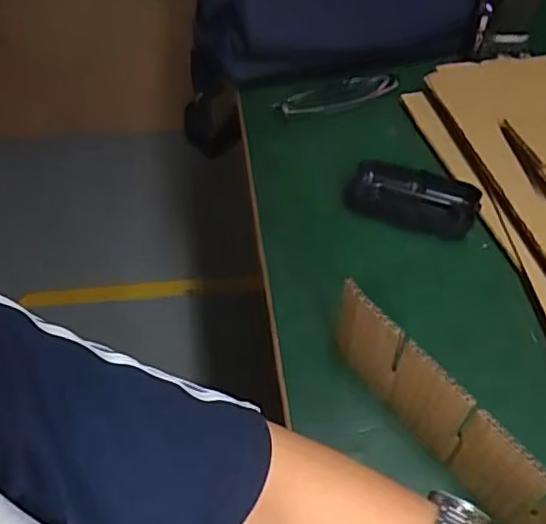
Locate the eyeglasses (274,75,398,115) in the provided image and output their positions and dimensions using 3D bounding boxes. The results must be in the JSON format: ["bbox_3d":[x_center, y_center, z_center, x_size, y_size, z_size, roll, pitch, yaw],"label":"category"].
[{"bbox_3d":[0.066,-0.169,0.633,0.128,0.021,0.025,-11,53,-10],"label":"eyeglasses"}]

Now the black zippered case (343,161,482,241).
[{"bbox_3d":[0.122,-0.057,0.548,0.113,0.028,0.046,20,54,14],"label":"black zippered case"}]

